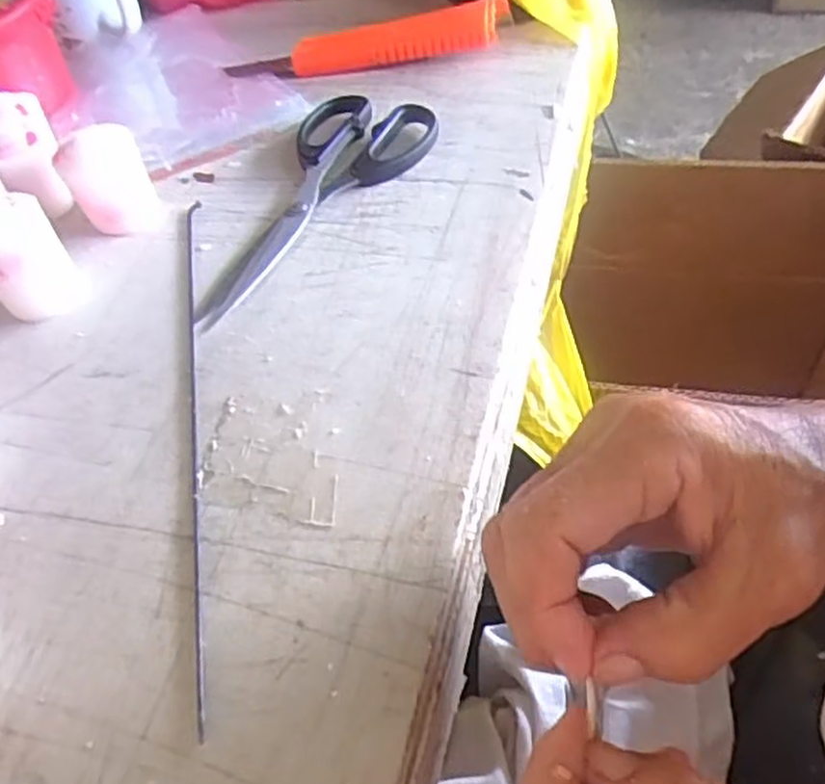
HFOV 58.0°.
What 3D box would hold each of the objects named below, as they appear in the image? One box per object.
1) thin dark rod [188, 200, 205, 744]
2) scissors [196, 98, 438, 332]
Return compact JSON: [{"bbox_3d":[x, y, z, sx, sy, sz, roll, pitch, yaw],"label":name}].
[{"bbox_3d":[-0.087,0.001,0.297,0.004,0.004,0.262,-12,50,-4],"label":"thin dark rod"},{"bbox_3d":[-0.044,-0.094,0.364,0.067,0.014,0.174,13,53,17],"label":"scissors"}]

